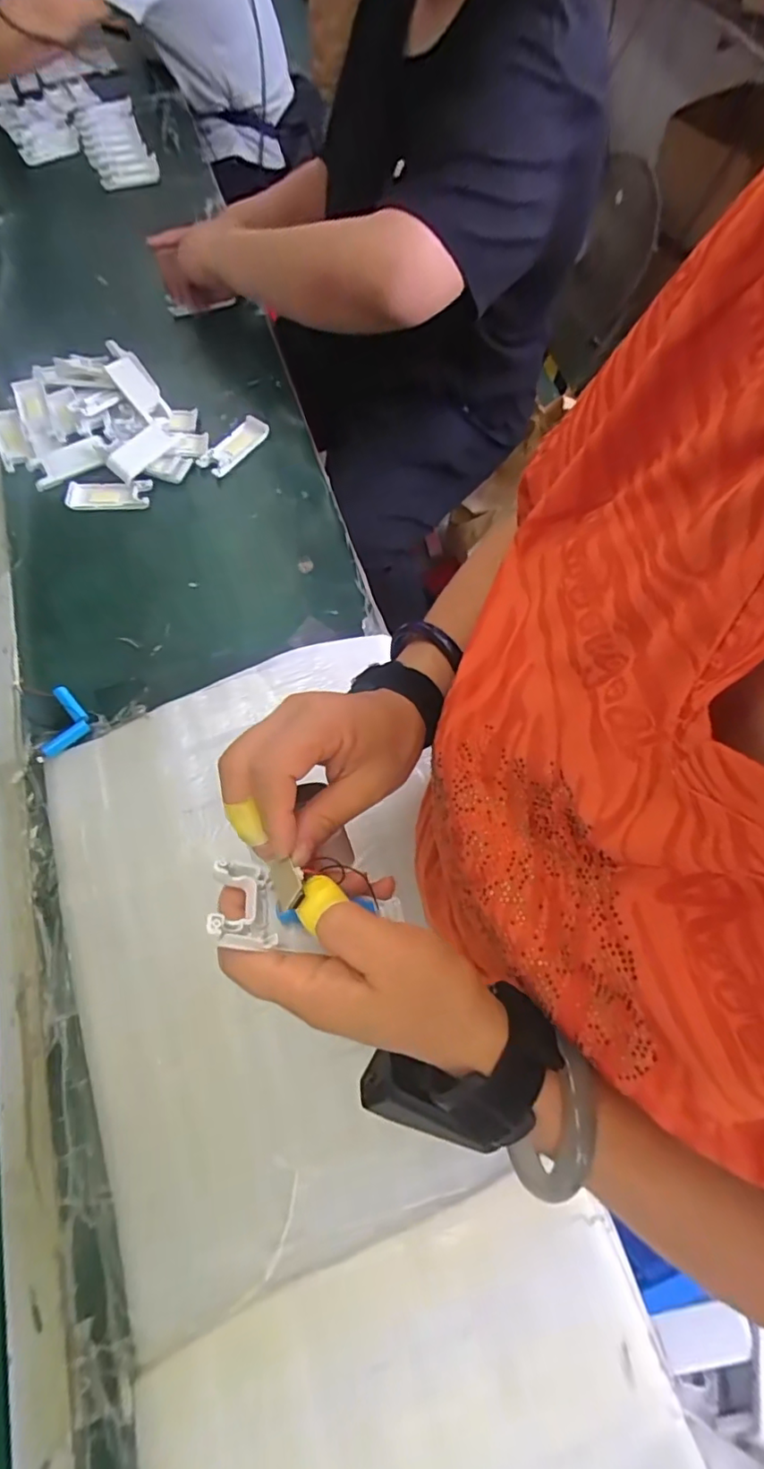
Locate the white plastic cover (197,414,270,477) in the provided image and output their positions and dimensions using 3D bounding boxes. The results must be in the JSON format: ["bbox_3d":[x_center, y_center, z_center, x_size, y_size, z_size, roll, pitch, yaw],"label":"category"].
[{"bbox_3d":[-0.199,-0.390,0.751,0.046,0.012,0.105,37,72,15],"label":"white plastic cover"}]

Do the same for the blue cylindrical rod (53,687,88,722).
[{"bbox_3d":[-0.336,-0.033,0.601,0.014,0.013,0.049,-41,72,-16],"label":"blue cylindrical rod"}]

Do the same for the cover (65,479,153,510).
[{"bbox_3d":[-0.354,-0.311,0.723,0.107,0.014,0.037,-2,67,-1],"label":"cover"}]

